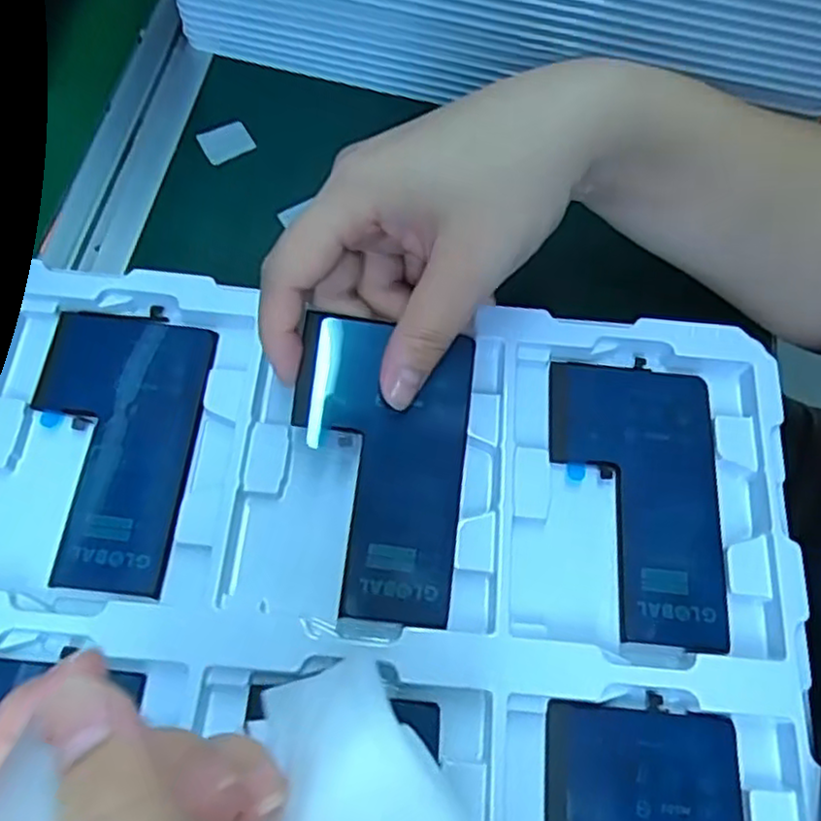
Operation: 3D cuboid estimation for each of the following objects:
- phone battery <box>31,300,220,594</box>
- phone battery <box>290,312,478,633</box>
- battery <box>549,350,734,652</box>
[{"bbox_3d":[-0.117,0.012,0.270,0.064,0.004,0.109,5,67,2],"label":"phone battery"},{"bbox_3d":[-0.012,0.021,0.256,0.064,0.007,0.105,7,80,-6],"label":"phone battery"},{"bbox_3d":[0.088,0.033,0.271,0.064,0.004,0.109,3,67,1],"label":"battery"}]

